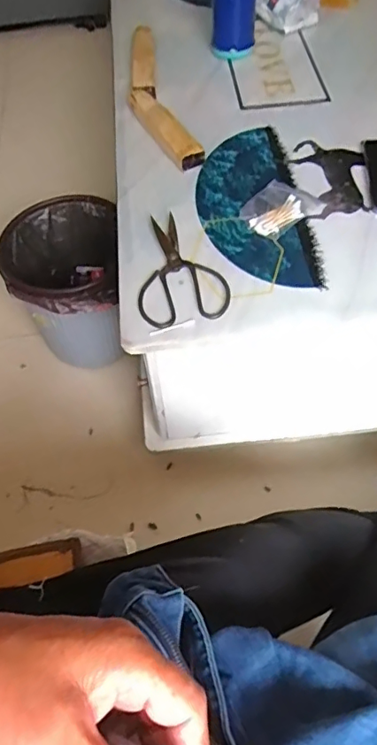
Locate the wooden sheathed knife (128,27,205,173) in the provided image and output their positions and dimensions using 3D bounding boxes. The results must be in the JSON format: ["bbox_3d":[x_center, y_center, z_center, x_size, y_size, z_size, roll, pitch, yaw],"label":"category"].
[{"bbox_3d":[-0.065,-0.494,0.925,0.081,0.028,0.414,-14,58,-6],"label":"wooden sheathed knife"}]

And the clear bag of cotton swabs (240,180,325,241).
[{"bbox_3d":[0.131,-0.233,0.763,0.085,0.018,0.107,33,65,22],"label":"clear bag of cotton swabs"}]

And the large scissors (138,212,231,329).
[{"bbox_3d":[-0.018,-0.140,0.711,0.116,0.011,0.194,-13,58,-5],"label":"large scissors"}]

